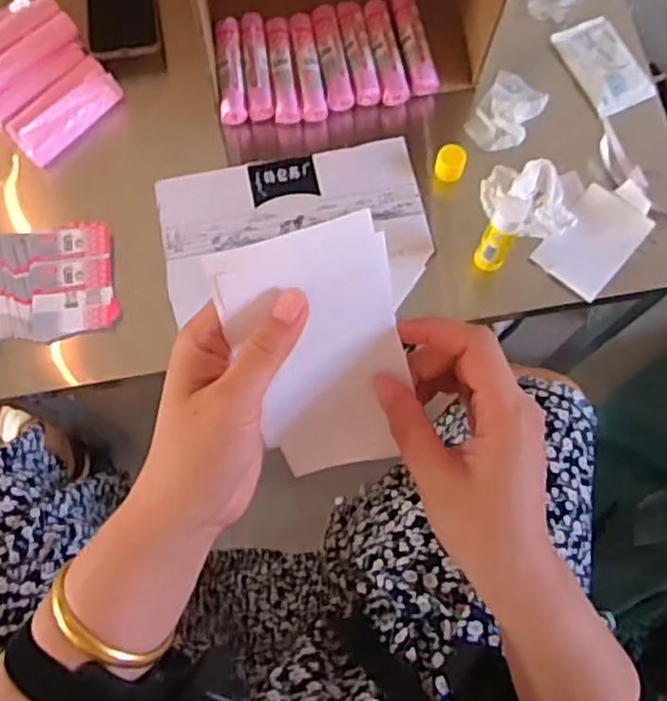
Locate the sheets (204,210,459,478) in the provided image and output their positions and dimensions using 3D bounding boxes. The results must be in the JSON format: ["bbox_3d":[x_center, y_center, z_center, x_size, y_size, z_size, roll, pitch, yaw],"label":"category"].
[{"bbox_3d":[0.001,0.006,0.362,0.088,0.149,0.011,-17,38,-3],"label":"sheets"}]

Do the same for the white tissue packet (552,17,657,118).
[{"bbox_3d":[0.312,-0.329,0.829,0.076,0.009,0.120,-21,74,-7],"label":"white tissue packet"}]

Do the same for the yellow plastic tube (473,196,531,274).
[{"bbox_3d":[0.164,-0.113,0.711,0.030,0.108,0.029,0,73,-1],"label":"yellow plastic tube"}]

